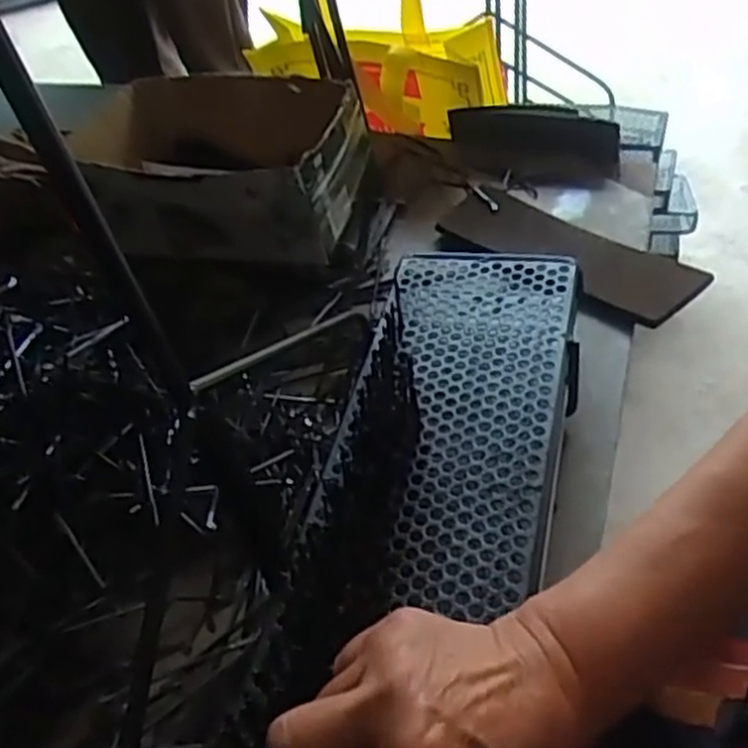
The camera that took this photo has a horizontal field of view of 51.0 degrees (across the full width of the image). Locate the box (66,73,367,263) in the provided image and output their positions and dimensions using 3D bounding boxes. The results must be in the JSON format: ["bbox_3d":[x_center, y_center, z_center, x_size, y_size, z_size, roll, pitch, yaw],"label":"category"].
[{"bbox_3d":[-0.179,-0.227,0.846,0.334,0.109,0.210,2,47,12],"label":"box"}]

